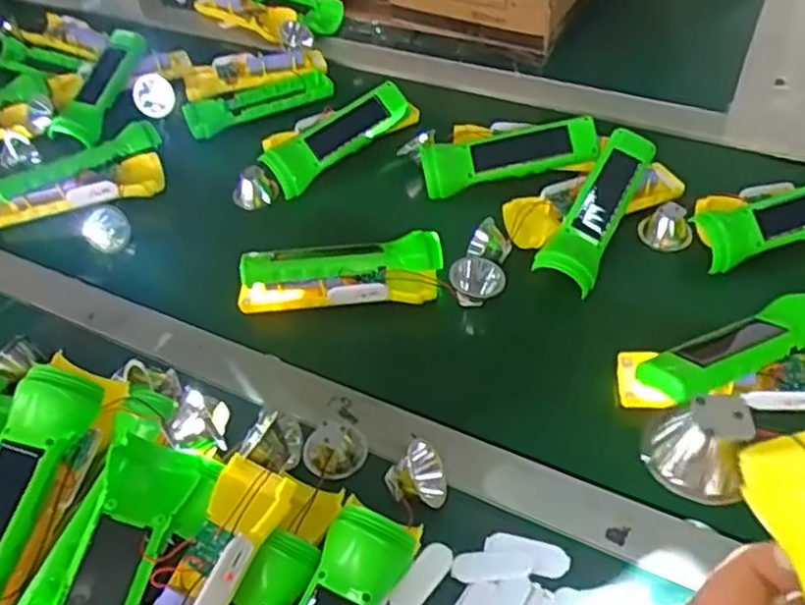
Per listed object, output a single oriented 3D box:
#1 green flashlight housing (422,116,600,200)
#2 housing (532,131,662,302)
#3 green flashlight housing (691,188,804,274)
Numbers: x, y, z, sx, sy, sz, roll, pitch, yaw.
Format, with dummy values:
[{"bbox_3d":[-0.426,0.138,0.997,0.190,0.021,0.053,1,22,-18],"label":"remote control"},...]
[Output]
[{"bbox_3d":[0.100,-0.142,0.659,0.163,0.037,0.055,-7,47,-1],"label":"green flashlight housing"},{"bbox_3d":[0.168,-0.081,0.599,0.046,0.023,0.156,24,70,23],"label":"housing"},{"bbox_3d":[0.325,-0.071,0.587,0.173,0.036,0.049,-16,48,-10],"label":"green flashlight housing"}]

